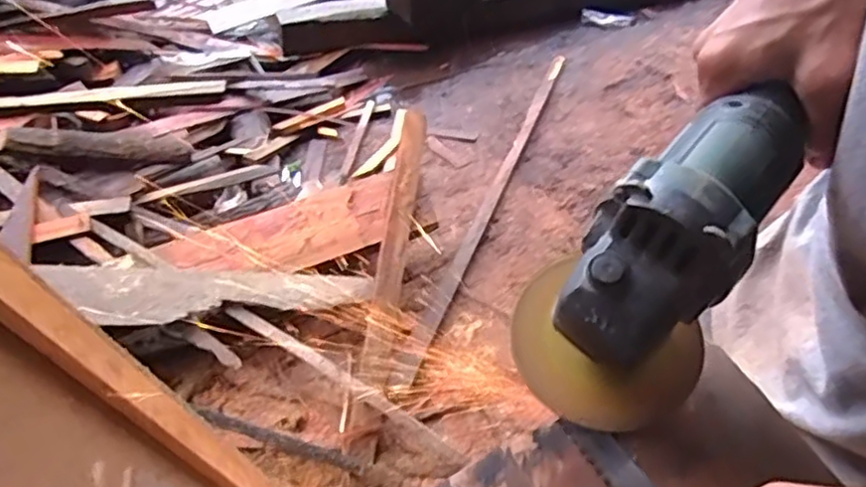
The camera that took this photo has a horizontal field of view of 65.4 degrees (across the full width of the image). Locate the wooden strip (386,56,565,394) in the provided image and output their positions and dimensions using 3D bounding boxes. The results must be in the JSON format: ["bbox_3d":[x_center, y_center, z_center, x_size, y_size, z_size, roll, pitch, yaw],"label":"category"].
[{"bbox_3d":[0.172,-0.152,1.761,0.048,0.020,1.300,17,50,13],"label":"wooden strip"}]

